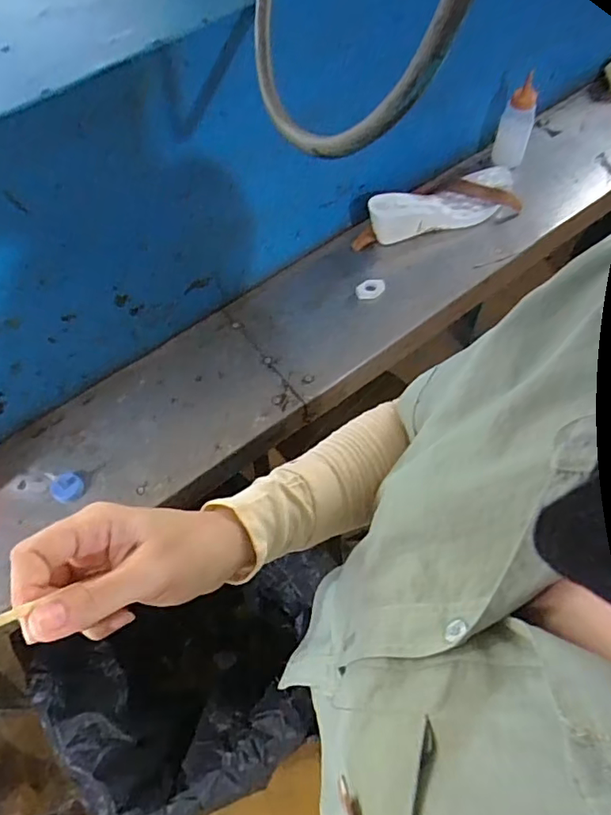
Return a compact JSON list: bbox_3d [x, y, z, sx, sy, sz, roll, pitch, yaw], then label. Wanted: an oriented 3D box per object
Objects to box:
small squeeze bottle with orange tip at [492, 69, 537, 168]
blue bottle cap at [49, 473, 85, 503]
[{"bbox_3d":[0.333,-0.445,0.851,0.054,0.130,0.048,16,64,12],"label":"small squeeze bottle with orange tip"},{"bbox_3d":[-0.288,0.097,0.650,0.028,0.033,0.037,23,66,15],"label":"blue bottle cap"}]

